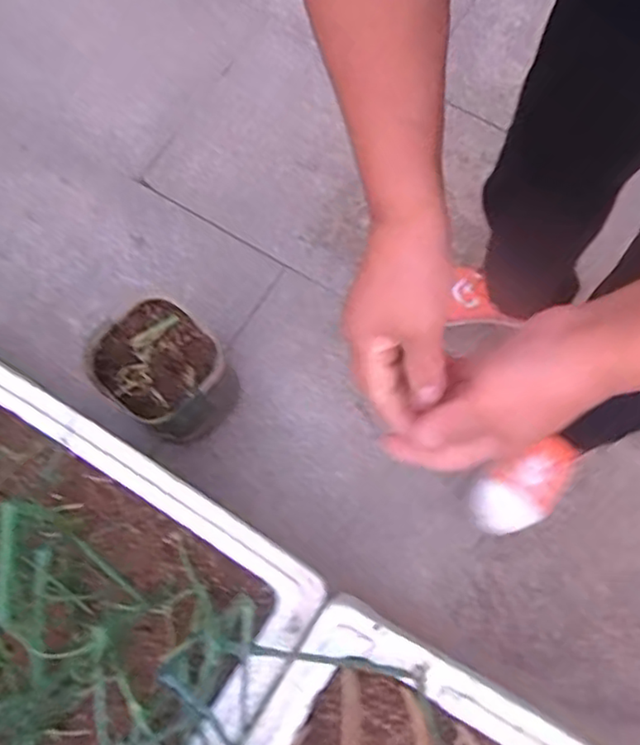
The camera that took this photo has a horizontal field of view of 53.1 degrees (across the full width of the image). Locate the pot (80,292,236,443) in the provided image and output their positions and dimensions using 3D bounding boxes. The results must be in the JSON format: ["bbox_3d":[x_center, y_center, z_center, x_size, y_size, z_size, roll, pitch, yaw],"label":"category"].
[{"bbox_3d":[-0.209,0.011,0.897,0.159,0.177,0.153,36,76,12],"label":"pot"}]

